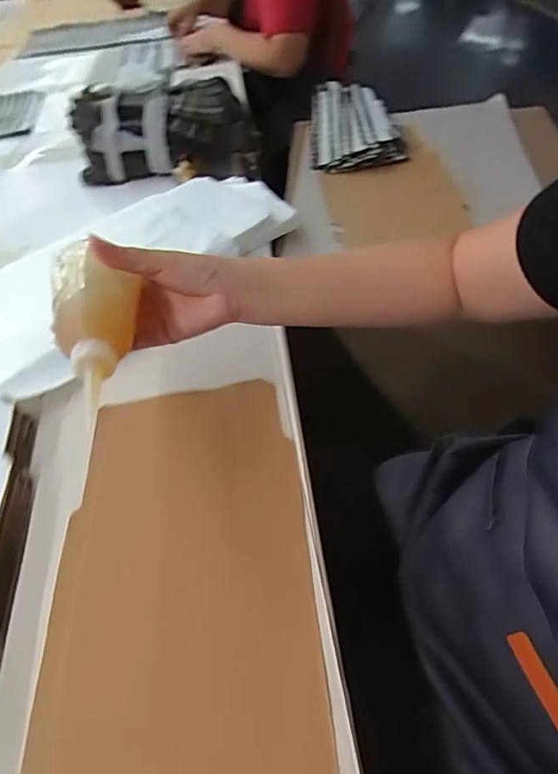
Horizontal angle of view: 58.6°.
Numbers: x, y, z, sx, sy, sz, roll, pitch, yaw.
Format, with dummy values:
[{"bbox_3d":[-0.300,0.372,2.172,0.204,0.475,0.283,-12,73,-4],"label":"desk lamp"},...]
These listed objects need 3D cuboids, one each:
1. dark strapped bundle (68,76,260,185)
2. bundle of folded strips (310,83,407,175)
[{"bbox_3d":[-0.184,-0.413,0.808,0.298,0.098,0.156,0,49,6],"label":"dark strapped bundle"},{"bbox_3d":[0.137,-0.493,0.927,0.157,0.041,0.316,-2,49,4],"label":"bundle of folded strips"}]

